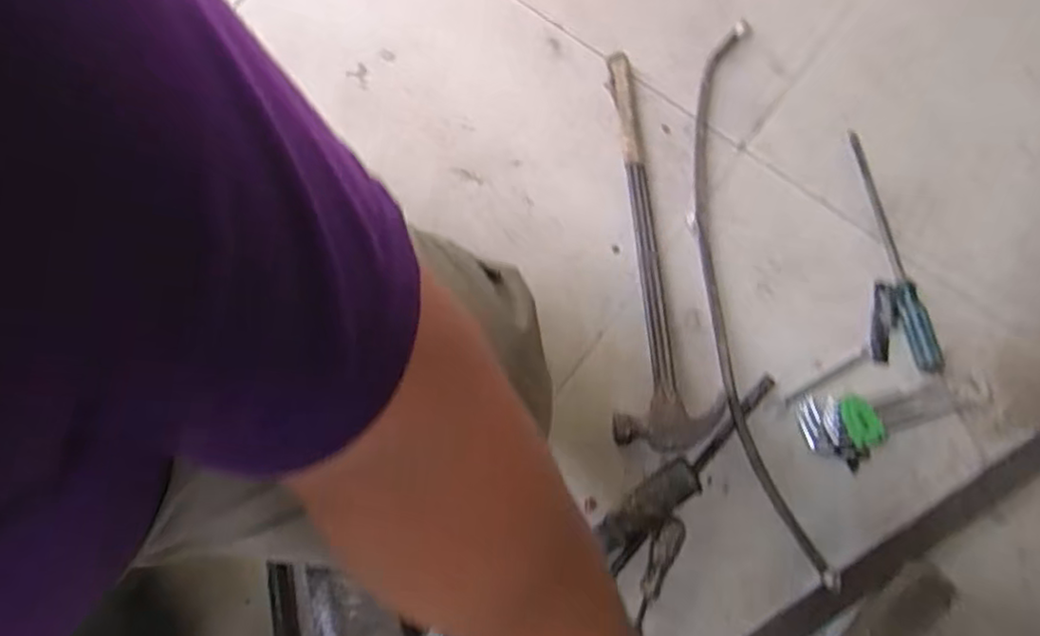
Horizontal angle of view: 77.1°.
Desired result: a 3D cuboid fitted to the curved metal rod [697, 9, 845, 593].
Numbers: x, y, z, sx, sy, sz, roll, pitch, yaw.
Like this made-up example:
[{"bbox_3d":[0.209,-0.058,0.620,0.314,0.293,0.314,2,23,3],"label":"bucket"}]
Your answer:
[{"bbox_3d":[0.243,-0.039,0.702,0.088,0.019,0.615,-4,79,0],"label":"curved metal rod"}]

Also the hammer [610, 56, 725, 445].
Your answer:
[{"bbox_3d":[0.151,-0.077,0.713,0.107,0.026,0.433,-1,79,1],"label":"hammer"}]

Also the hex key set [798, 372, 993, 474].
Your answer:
[{"bbox_3d":[0.393,0.097,0.672,0.201,0.020,0.071,-16,79,-2],"label":"hex key set"}]

